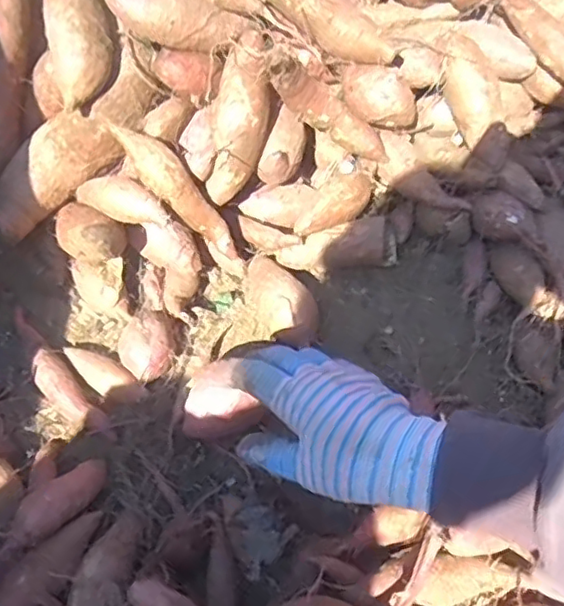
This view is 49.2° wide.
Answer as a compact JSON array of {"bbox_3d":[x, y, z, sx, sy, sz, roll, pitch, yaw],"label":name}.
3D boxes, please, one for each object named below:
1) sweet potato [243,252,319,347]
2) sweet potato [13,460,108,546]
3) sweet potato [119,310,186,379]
[{"bbox_3d":[-0.004,-0.007,0.538,0.043,0.038,0.096,-29,49,-17],"label":"sweet potato"},{"bbox_3d":[-0.148,0.134,0.429,0.028,0.024,0.088,27,21,14],"label":"sweet potato"},{"bbox_3d":[-0.106,0.032,0.506,0.042,0.034,0.060,22,62,11],"label":"sweet potato"}]

